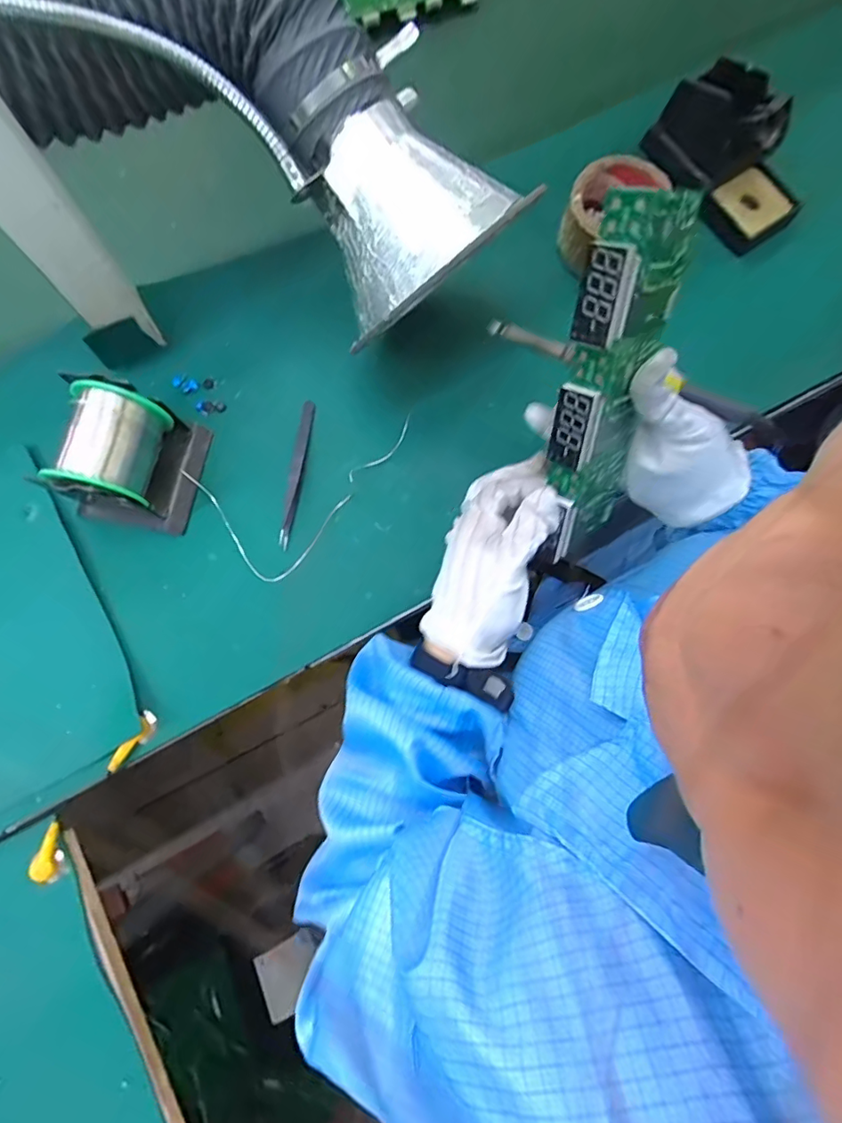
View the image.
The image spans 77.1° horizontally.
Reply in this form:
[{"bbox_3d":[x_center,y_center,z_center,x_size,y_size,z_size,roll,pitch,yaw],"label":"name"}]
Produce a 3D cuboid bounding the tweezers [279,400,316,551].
[{"bbox_3d":[-0.105,-0.074,0.440,0.011,0.011,0.125,9,76,1],"label":"tweezers"}]

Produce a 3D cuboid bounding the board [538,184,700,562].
[{"bbox_3d":[0.113,-0.097,0.312,0.073,0.200,0.022,-21,45,-28],"label":"board"}]

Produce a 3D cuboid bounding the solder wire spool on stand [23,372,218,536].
[{"bbox_3d":[-0.217,-0.082,0.400,0.073,0.083,0.094,14,76,2],"label":"solder wire spool on stand"}]

